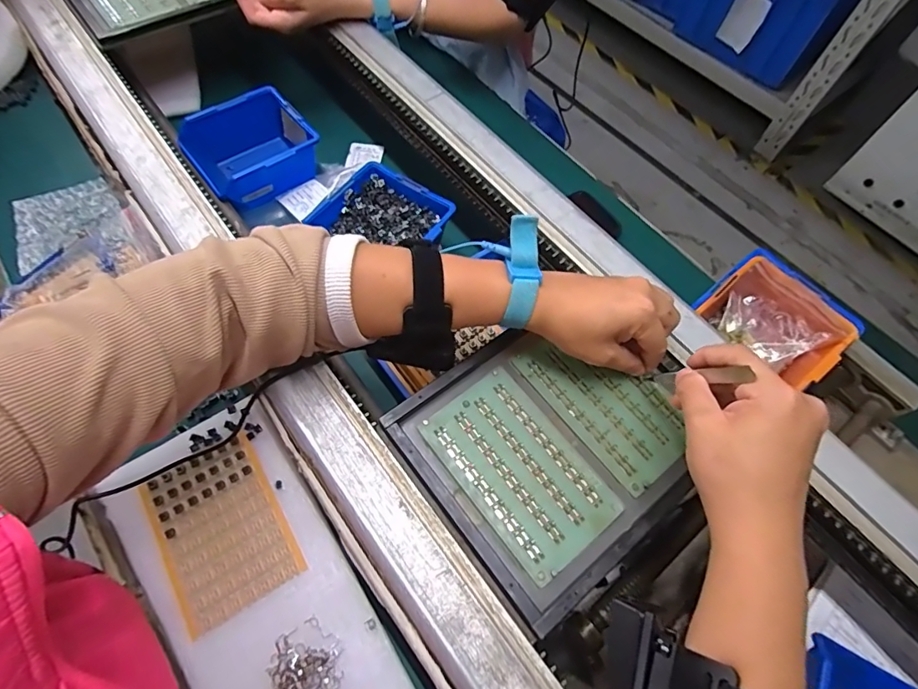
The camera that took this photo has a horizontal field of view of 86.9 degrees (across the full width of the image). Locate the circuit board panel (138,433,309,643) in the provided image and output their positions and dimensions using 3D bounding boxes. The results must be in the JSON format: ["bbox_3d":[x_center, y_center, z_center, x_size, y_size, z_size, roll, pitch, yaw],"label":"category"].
[{"bbox_3d":[-0.177,0.137,0.360,0.084,0.010,0.116,-29,68,-16],"label":"circuit board panel"}]

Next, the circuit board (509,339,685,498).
[{"bbox_3d":[0.115,0.042,0.386,0.078,0.007,0.136,-36,70,-19],"label":"circuit board"}]

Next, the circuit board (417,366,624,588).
[{"bbox_3d":[0.044,0.090,0.355,0.085,0.004,0.137,-33,69,-18],"label":"circuit board"}]

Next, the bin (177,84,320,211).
[{"bbox_3d":[-0.243,-0.227,0.579,0.130,0.069,0.119,-33,69,-18],"label":"bin"}]

